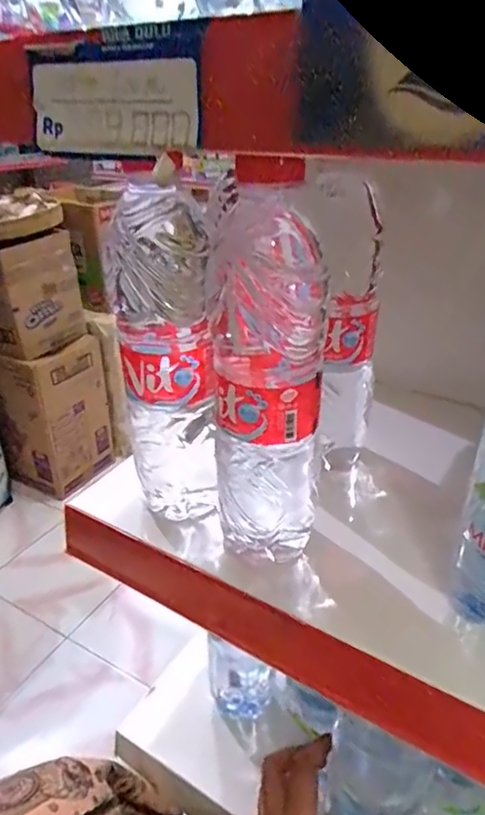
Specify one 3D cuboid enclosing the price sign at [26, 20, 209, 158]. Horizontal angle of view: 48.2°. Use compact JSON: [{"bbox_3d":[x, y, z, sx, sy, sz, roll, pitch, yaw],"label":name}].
[{"bbox_3d":[-0.050,-0.123,0.214,0.086,0.042,0.012,14,37,28],"label":"price sign"}]

